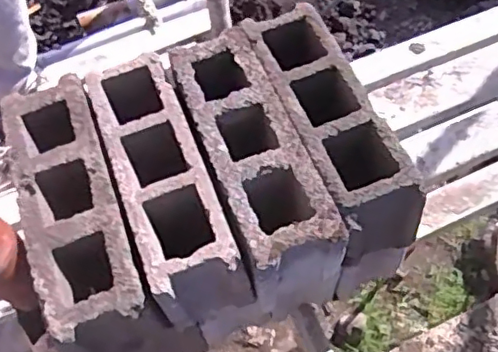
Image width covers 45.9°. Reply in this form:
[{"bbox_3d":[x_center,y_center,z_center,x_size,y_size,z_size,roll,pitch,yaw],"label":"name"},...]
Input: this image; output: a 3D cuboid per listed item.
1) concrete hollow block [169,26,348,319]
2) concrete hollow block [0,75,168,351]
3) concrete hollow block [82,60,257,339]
[{"bbox_3d":[0.000,-0.027,0.927,0.141,0.170,0.414,-18,64,-9],"label":"concrete hollow block"},{"bbox_3d":[-0.260,0.074,0.921,0.139,0.215,0.434,-20,64,-10],"label":"concrete hollow block"},{"bbox_3d":[-0.140,0.020,0.954,0.139,0.206,0.414,-20,64,-10],"label":"concrete hollow block"}]

